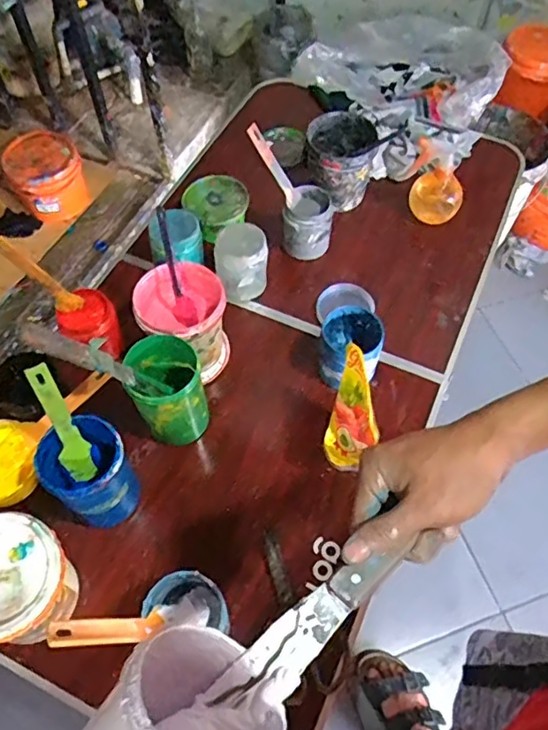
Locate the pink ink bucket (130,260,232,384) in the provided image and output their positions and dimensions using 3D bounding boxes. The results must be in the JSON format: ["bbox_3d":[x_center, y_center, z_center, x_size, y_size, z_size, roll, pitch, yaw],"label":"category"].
[{"bbox_3d":[-0.131,-0.060,0.848,0.122,0.133,0.131,0,59,0],"label":"pink ink bucket"}]

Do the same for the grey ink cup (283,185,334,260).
[{"bbox_3d":[0.058,-0.242,0.987,0.080,0.106,0.079,0,59,0],"label":"grey ink cup"}]

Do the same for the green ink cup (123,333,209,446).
[{"bbox_3d":[-0.144,0.036,0.787,0.096,0.139,0.112,-11,59,-7],"label":"green ink cup"}]

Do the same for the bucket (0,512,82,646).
[{"bbox_3d":[-0.294,0.250,0.651,0.130,0.126,0.122,0,59,0],"label":"bucket"}]

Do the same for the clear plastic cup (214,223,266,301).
[{"bbox_3d":[-0.052,-0.165,0.922,0.086,0.100,0.076,-5,59,-3],"label":"clear plastic cup"}]

